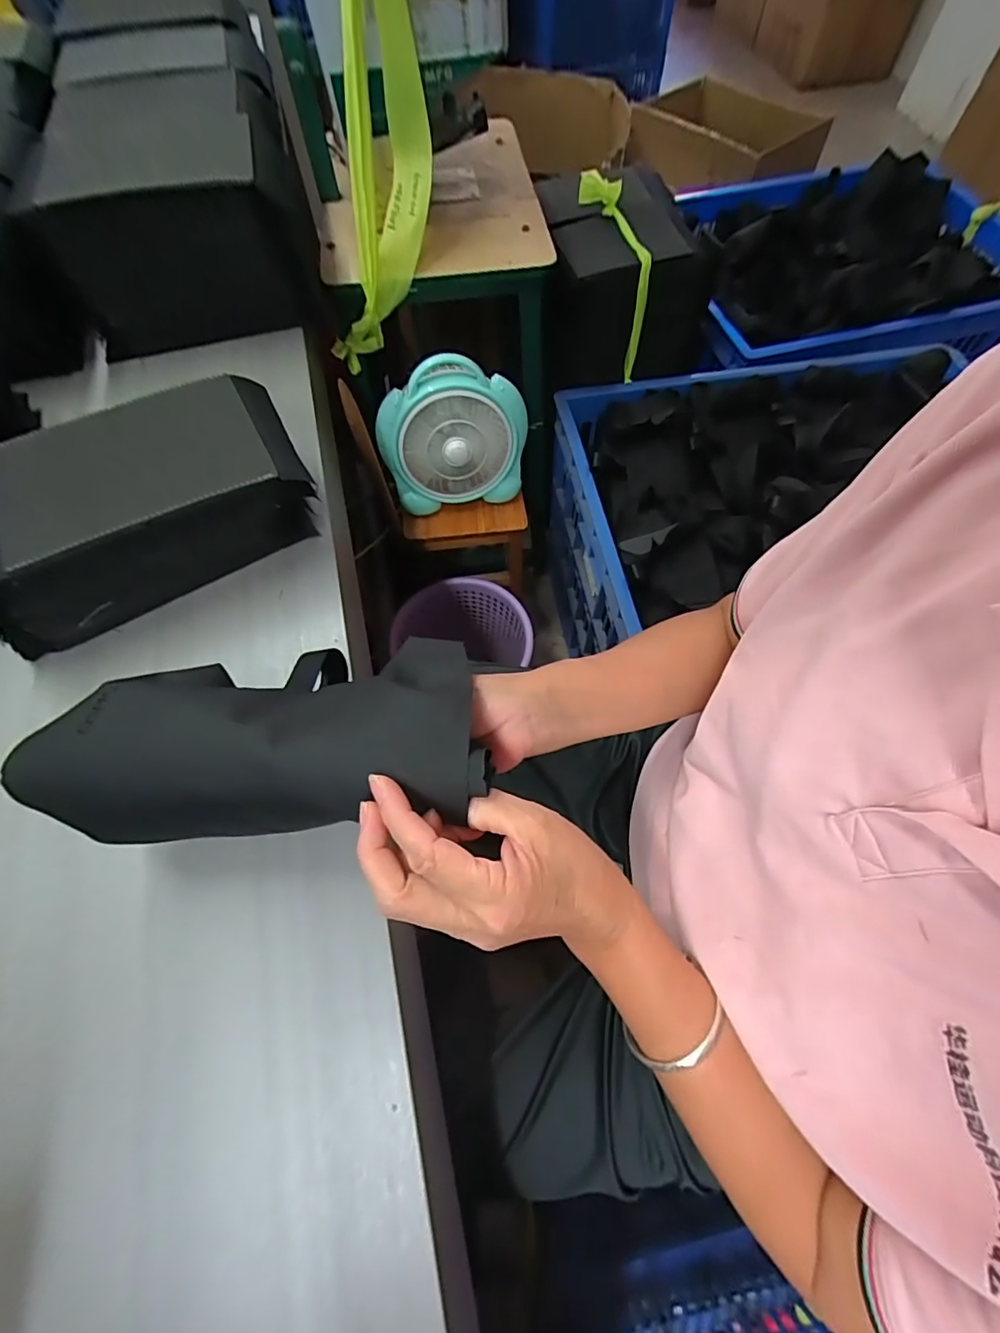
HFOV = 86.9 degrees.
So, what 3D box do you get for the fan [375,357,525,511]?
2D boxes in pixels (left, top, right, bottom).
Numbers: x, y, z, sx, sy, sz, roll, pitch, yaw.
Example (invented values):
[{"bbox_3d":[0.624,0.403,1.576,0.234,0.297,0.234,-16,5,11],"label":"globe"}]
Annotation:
[{"bbox_3d":[-0.076,-0.378,0.875,0.240,0.217,0.081,-10,64,-4],"label":"fan"}]

